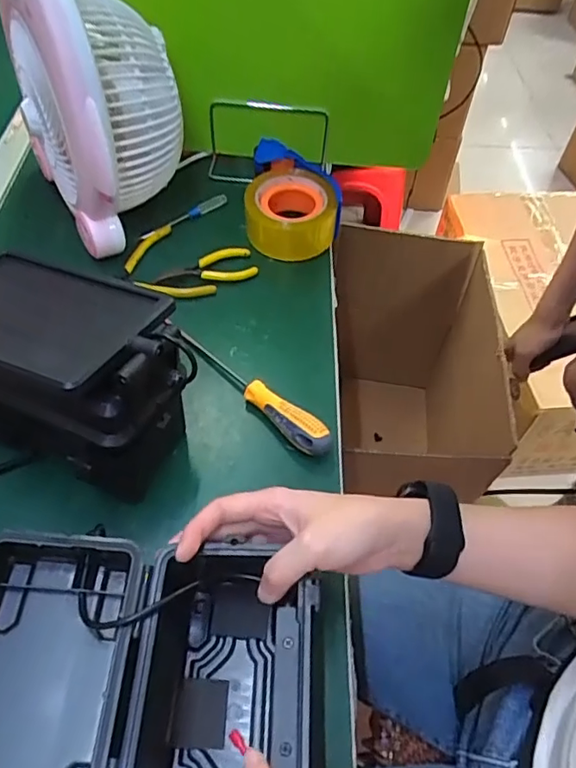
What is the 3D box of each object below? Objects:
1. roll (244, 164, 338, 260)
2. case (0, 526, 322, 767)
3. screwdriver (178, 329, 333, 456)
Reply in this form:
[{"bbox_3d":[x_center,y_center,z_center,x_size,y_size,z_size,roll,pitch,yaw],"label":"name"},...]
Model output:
[{"bbox_3d":[0.002,-0.200,0.648,0.100,0.058,0.101,1,55,-2],"label":"roll"},{"bbox_3d":[-0.093,0.194,0.340,0.207,0.082,0.170,4,55,0],"label":"case"},{"bbox_3d":[-0.037,0.002,0.519,0.195,0.027,0.028,39,62,22],"label":"screwdriver"}]

